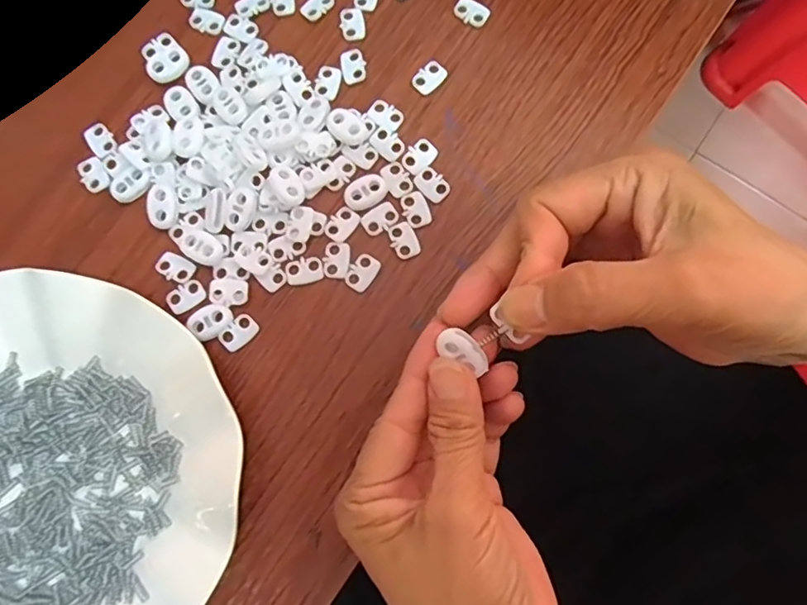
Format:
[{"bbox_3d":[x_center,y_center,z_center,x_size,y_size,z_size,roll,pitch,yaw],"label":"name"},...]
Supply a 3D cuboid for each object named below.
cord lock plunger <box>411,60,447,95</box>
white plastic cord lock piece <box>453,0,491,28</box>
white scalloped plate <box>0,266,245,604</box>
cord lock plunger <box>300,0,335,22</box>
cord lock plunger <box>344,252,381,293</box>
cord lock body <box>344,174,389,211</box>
[{"bbox_3d":[0.014,-0.121,0.301,0.019,0.004,0.013,-44,82,-8],"label":"cord lock plunger"},{"bbox_3d":[0.037,-0.160,0.308,0.019,0.004,0.013,34,81,6],"label":"white plastic cord lock piece"},{"bbox_3d":[-0.164,0.080,0.251,0.183,0.024,0.179,0,79,-1],"label":"white scalloped plate"},{"bbox_3d":[-0.047,-0.164,0.309,0.018,0.004,0.011,-42,82,-8],"label":"cord lock plunger"},{"bbox_3d":[-0.020,-0.016,0.281,0.013,0.004,0.019,34,81,6],"label":"cord lock plunger"},{"bbox_3d":[-0.019,-0.057,0.288,0.023,0.004,0.015,-29,81,-6],"label":"cord lock body"}]

